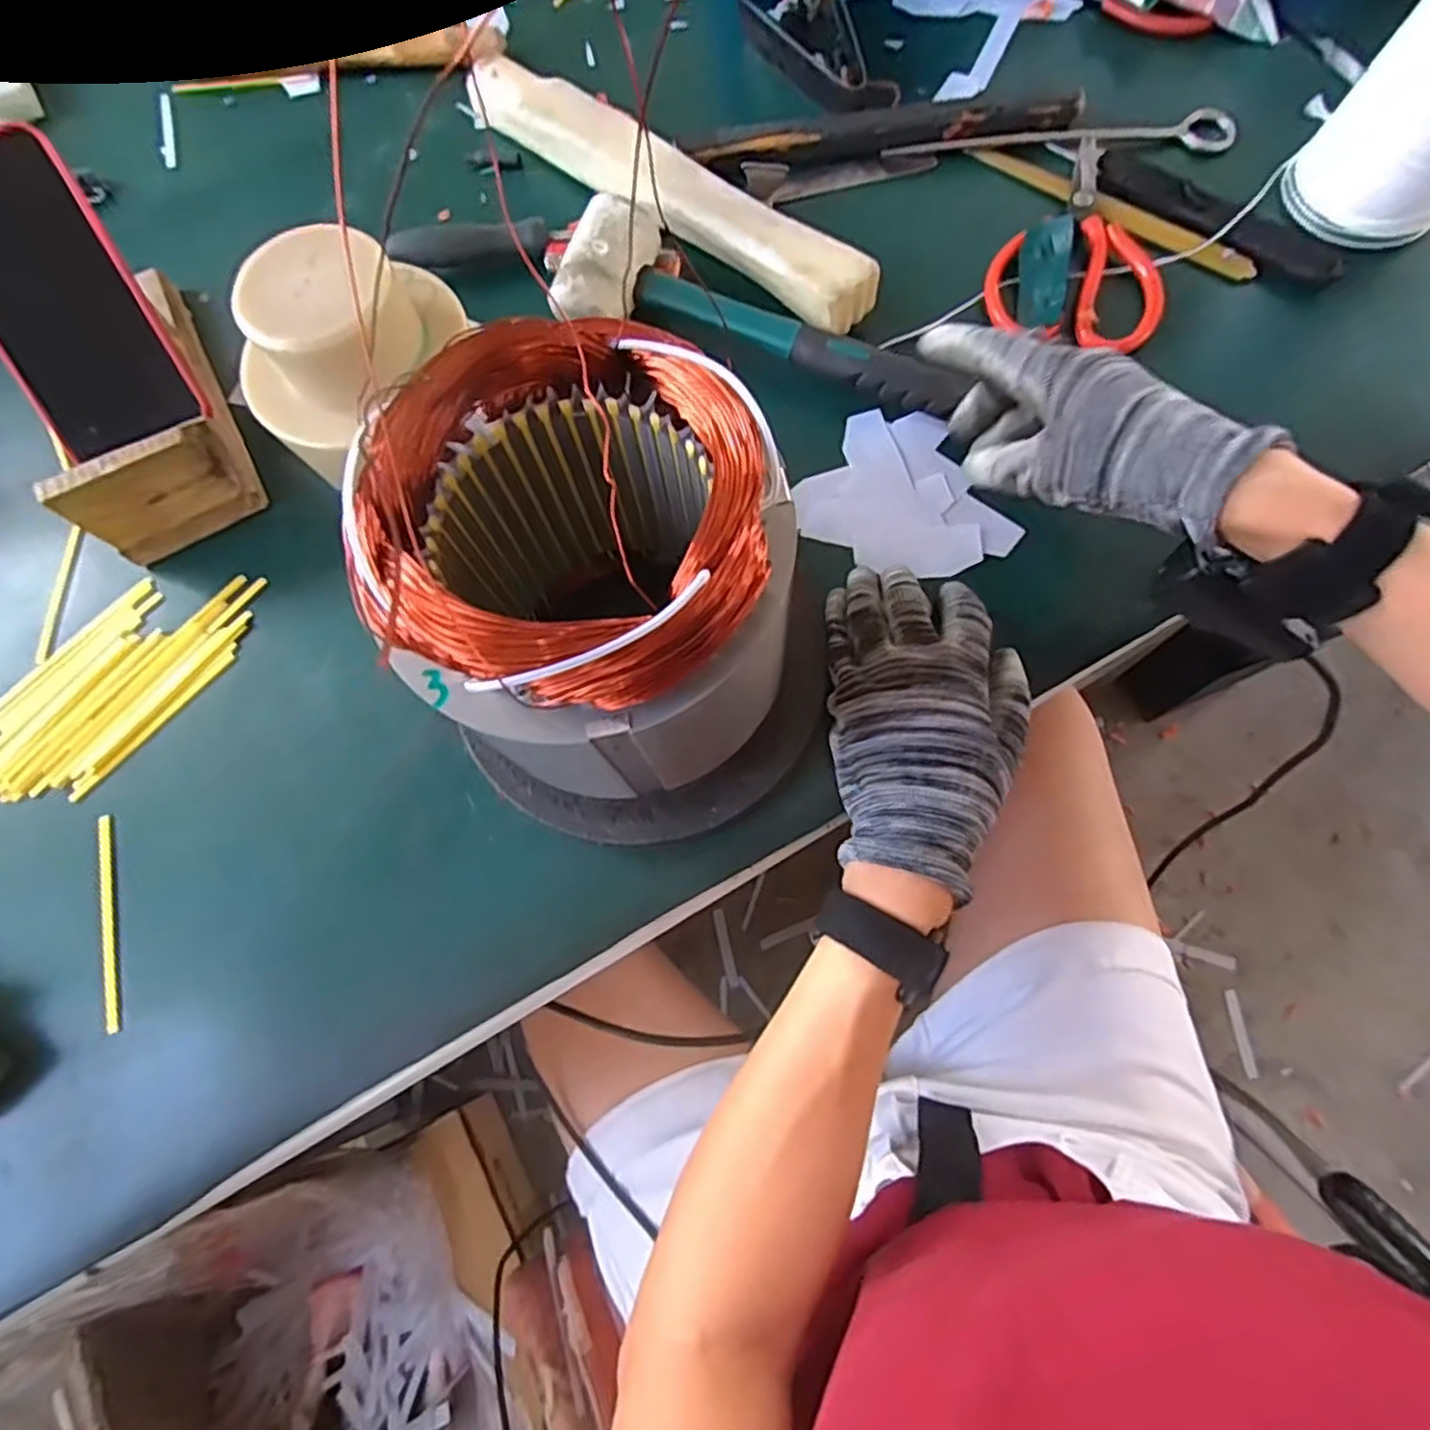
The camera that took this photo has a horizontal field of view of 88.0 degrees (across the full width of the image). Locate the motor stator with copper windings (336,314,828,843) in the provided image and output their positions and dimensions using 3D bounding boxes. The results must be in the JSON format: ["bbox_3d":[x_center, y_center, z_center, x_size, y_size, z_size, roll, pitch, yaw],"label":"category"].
[{"bbox_3d":[-0.033,-0.038,0.302,0.170,0.153,0.160,33,77,10],"label":"motor stator with copper windings"}]

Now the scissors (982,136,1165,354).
[{"bbox_3d":[0.225,-0.297,0.455,0.099,0.007,0.152,12,74,5],"label":"scissors"}]

